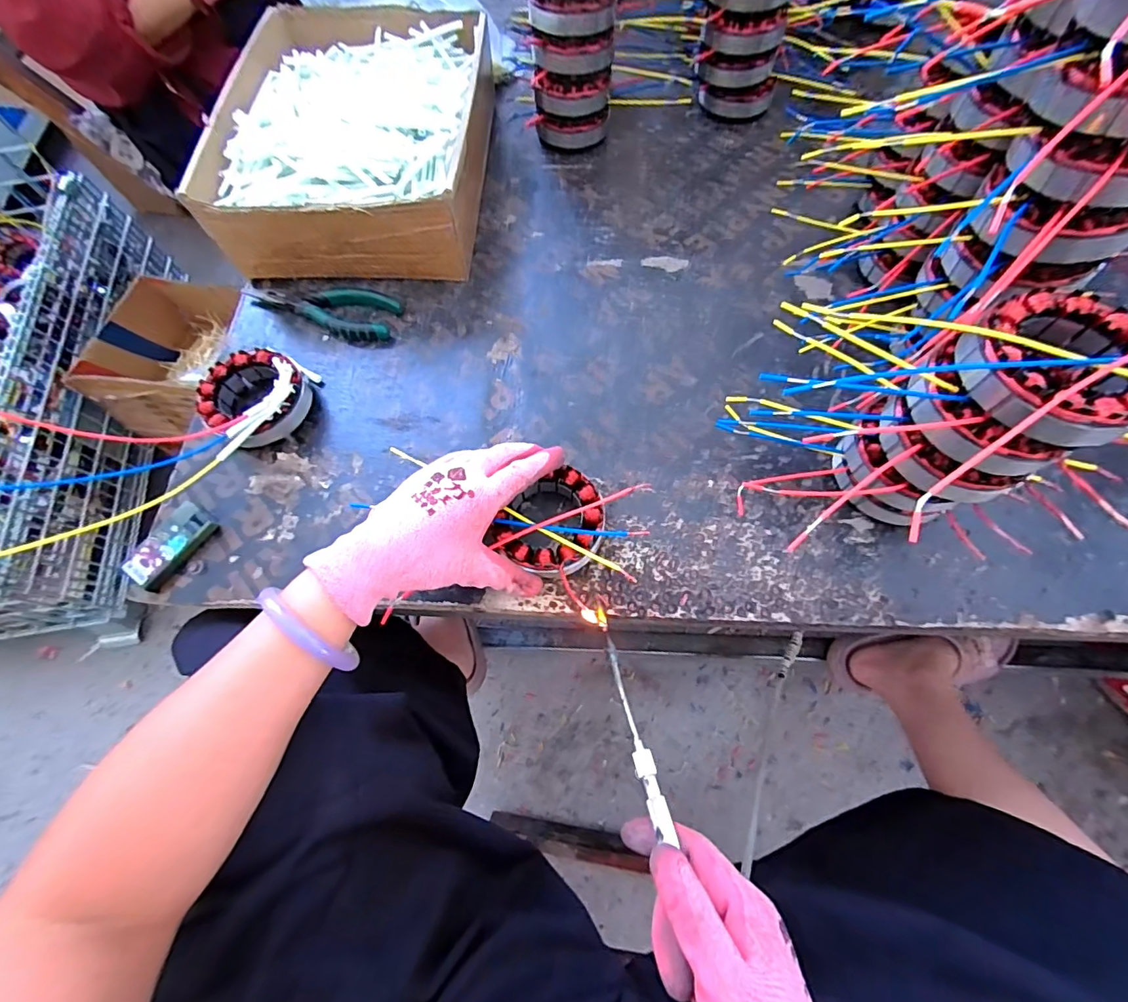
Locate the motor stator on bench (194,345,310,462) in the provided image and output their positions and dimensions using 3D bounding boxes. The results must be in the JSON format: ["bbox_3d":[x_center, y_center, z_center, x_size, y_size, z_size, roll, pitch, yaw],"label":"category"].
[{"bbox_3d":[-0.269,-0.090,0.419,0.086,0.044,0.088,38,74,16],"label":"motor stator on bench"}]

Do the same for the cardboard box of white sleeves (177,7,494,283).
[{"bbox_3d":[-0.206,-0.392,0.514,0.243,0.098,0.347,-2,68,2],"label":"cardboard box of white sleeves"}]

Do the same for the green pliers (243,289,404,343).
[{"bbox_3d":[-0.234,-0.191,0.473,0.144,0.015,0.053,15,70,9],"label":"green pliers"}]

